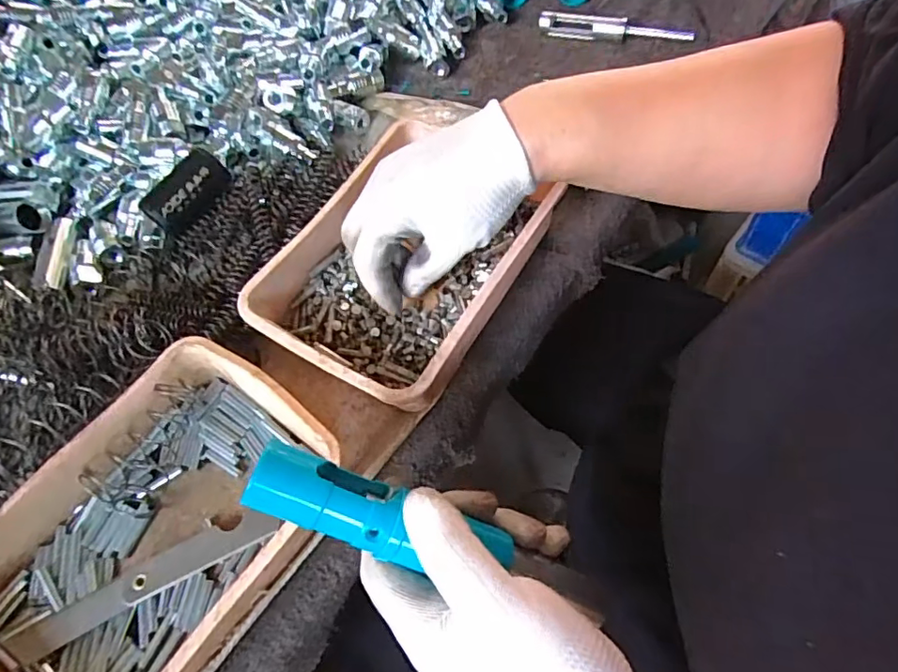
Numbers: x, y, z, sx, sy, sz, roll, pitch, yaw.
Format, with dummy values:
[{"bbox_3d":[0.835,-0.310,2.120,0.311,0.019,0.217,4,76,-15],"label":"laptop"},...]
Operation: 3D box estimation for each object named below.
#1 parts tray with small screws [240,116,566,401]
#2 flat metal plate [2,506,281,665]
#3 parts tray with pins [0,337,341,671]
[{"bbox_3d":[-0.034,-0.045,0.355,0.145,0.046,0.171,26,67,19],"label":"parts tray with small screws"},{"bbox_3d":[-0.163,0.131,0.294,0.144,0.006,0.021,-27,62,-9],"label":"flat metal plate"},{"bbox_3d":[-0.159,0.107,0.285,0.134,0.042,0.201,30,68,21],"label":"parts tray with pins"}]

